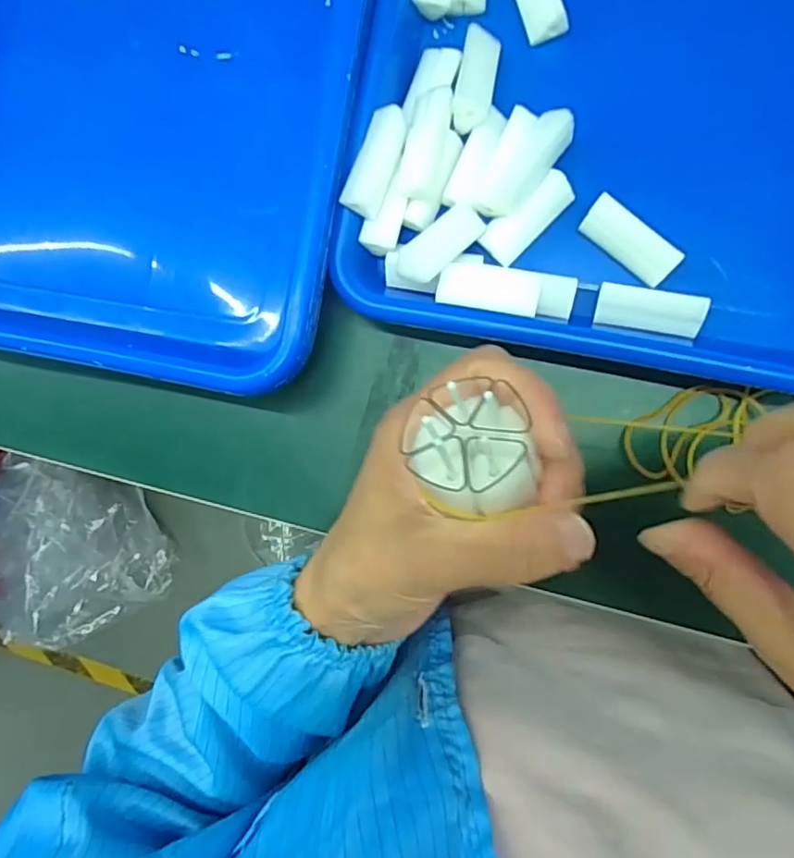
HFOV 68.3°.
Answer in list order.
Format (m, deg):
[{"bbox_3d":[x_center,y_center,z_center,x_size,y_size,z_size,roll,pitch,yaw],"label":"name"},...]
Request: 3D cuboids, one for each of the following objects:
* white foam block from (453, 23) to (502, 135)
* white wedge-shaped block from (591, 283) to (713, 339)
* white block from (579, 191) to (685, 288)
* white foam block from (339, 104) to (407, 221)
[{"bbox_3d":[0.037,-0.163,0.270,0.017,0.015,0.048,10,79,8],"label":"white foam block"},{"bbox_3d":[0.114,-0.053,0.265,0.045,0.014,0.018,13,91,10],"label":"white wedge-shaped block"},{"bbox_3d":[0.106,-0.085,0.266,0.046,0.014,0.016,41,96,8],"label":"white block"},{"bbox_3d":[-0.009,-0.123,0.272,0.017,0.017,0.047,23,93,9],"label":"white foam block"}]

